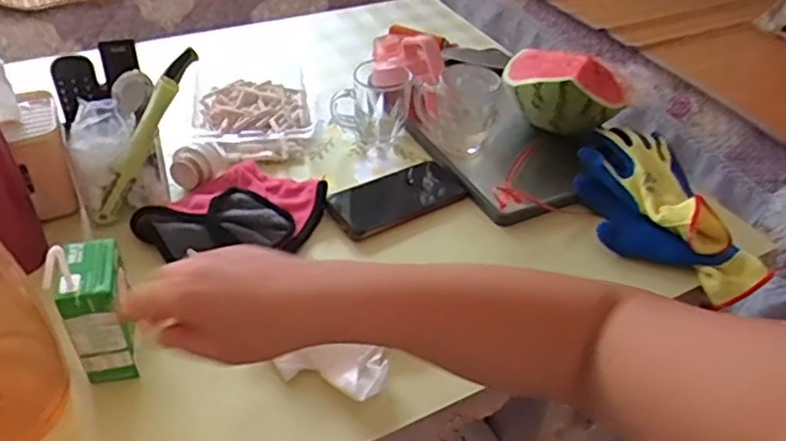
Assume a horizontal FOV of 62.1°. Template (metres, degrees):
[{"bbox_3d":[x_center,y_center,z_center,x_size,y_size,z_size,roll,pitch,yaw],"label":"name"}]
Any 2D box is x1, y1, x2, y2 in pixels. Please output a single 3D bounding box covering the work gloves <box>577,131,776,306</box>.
[{"bbox_3d":[0.303,-0.019,0.747,0.149,0.055,0.249,-6,43,-13],"label":"work gloves"}]

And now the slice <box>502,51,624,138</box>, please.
[{"bbox_3d":[0.224,-0.169,0.857,0.167,0.079,0.113,17,43,13],"label":"slice"}]

